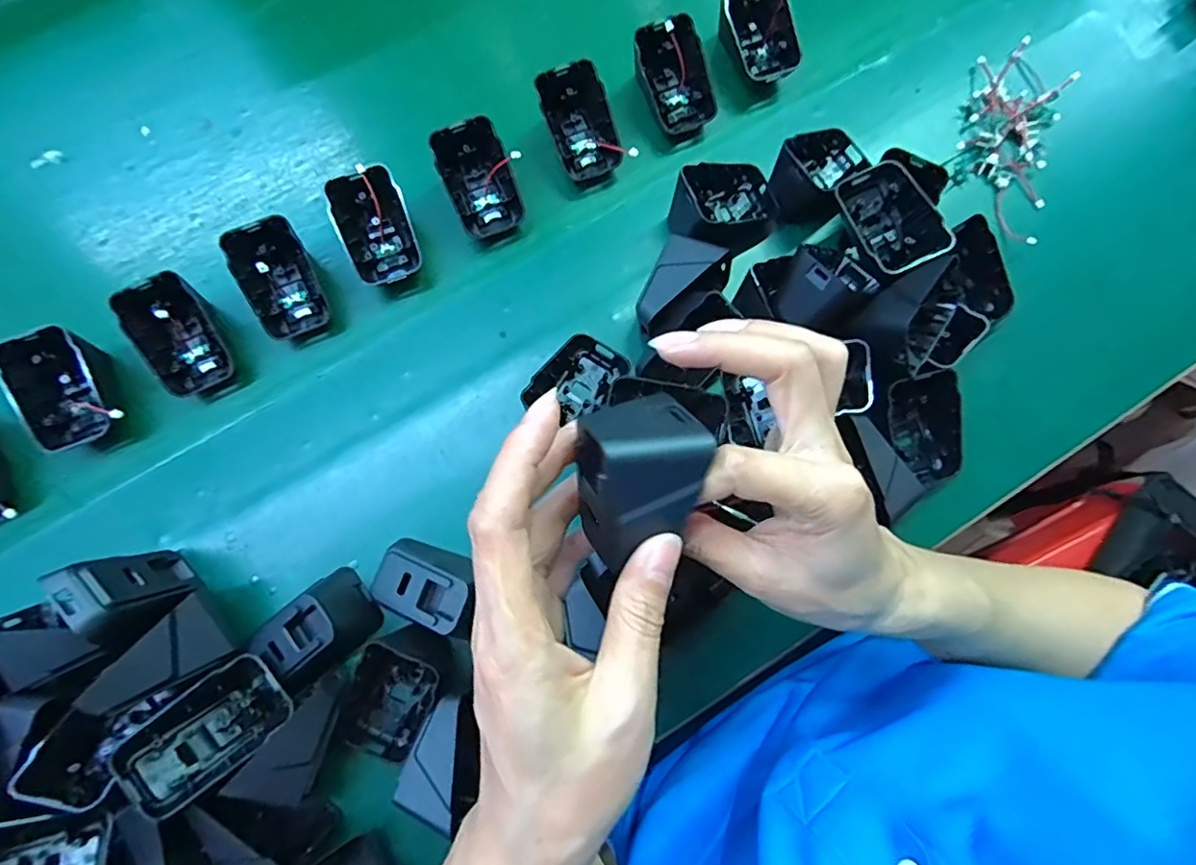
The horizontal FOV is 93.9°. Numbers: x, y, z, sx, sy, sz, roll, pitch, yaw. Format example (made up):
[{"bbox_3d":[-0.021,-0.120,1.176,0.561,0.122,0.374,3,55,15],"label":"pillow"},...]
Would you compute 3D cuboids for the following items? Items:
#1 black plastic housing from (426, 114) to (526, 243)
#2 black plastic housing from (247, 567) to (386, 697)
[{"bbox_3d":[-0.079,-0.167,0.376,0.045,0.020,0.073,-28,119,-10],"label":"black plastic housing"},{"bbox_3d":[-0.157,0.109,0.313,0.055,0.036,0.042,-40,81,-9],"label":"black plastic housing"}]

